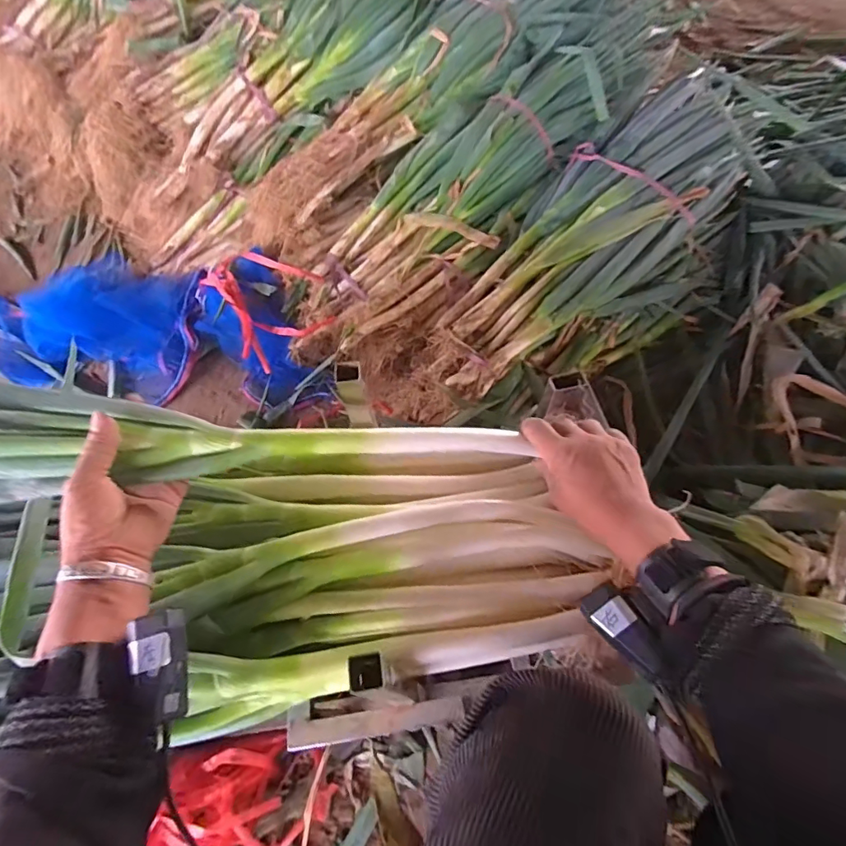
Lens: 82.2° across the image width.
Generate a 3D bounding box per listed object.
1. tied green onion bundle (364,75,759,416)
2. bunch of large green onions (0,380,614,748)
[{"bbox_3d":[0.312,-0.309,0.929,0.898,0.246,0.347,-37,65,-18],"label":"tied green onion bundle"},{"bbox_3d":[-0.256,0.139,0.469,0.819,0.190,0.282,2,59,-14],"label":"bunch of large green onions"}]

